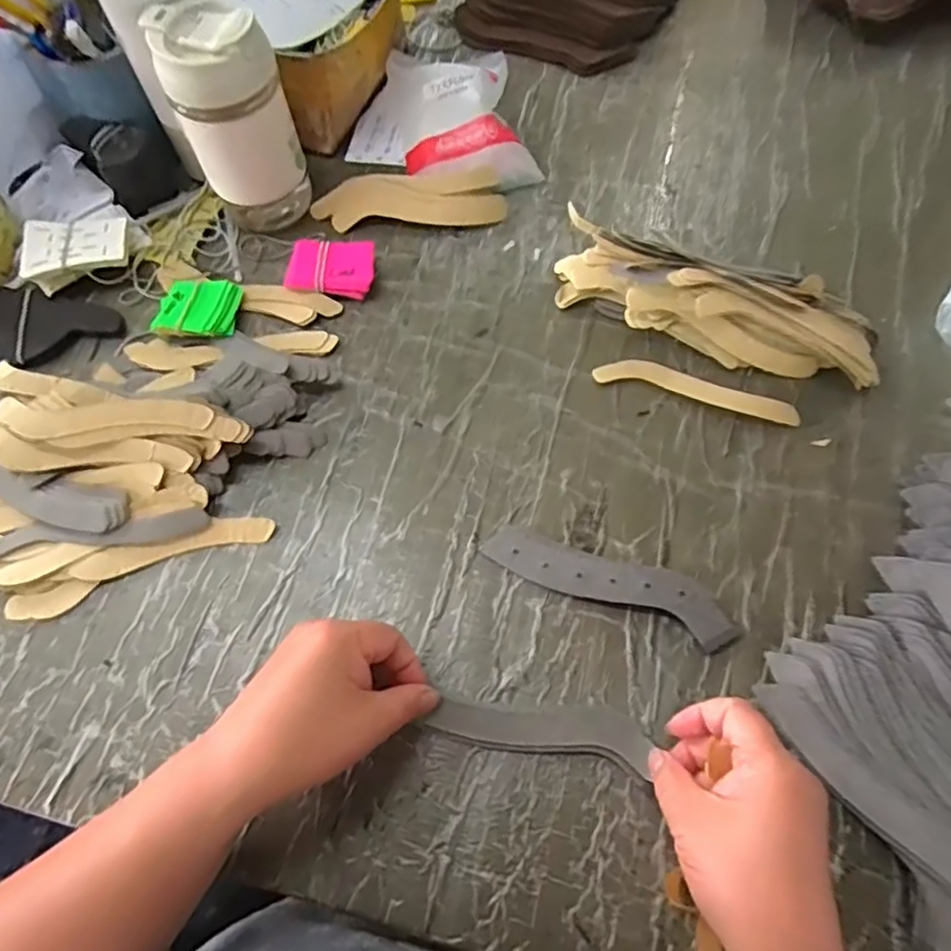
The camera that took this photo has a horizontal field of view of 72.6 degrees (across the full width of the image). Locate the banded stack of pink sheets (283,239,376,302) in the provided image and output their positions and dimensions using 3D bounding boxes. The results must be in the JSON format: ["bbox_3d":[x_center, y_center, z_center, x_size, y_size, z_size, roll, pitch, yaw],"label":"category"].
[{"bbox_3d":[-0.120,-0.171,0.535,0.071,0.019,0.047,2,65,3],"label":"banded stack of pink sheets"}]

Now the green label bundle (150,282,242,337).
[{"bbox_3d":[-0.223,-0.133,0.520,0.062,0.016,0.060,-2,65,2],"label":"green label bundle"}]

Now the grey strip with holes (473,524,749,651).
[{"bbox_3d":[0.085,0.067,0.417,0.160,0.011,0.037,21,67,12],"label":"grey strip with holes"}]

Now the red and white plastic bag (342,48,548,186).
[{"bbox_3d":[-0.033,-0.332,0.598,0.175,0.042,0.149,-1,65,2],"label":"red and white plastic bag"}]

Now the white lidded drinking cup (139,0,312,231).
[{"bbox_3d":[-0.190,-0.275,0.511,0.073,0.149,0.073,38,72,18],"label":"white lidded drinking cup"}]

